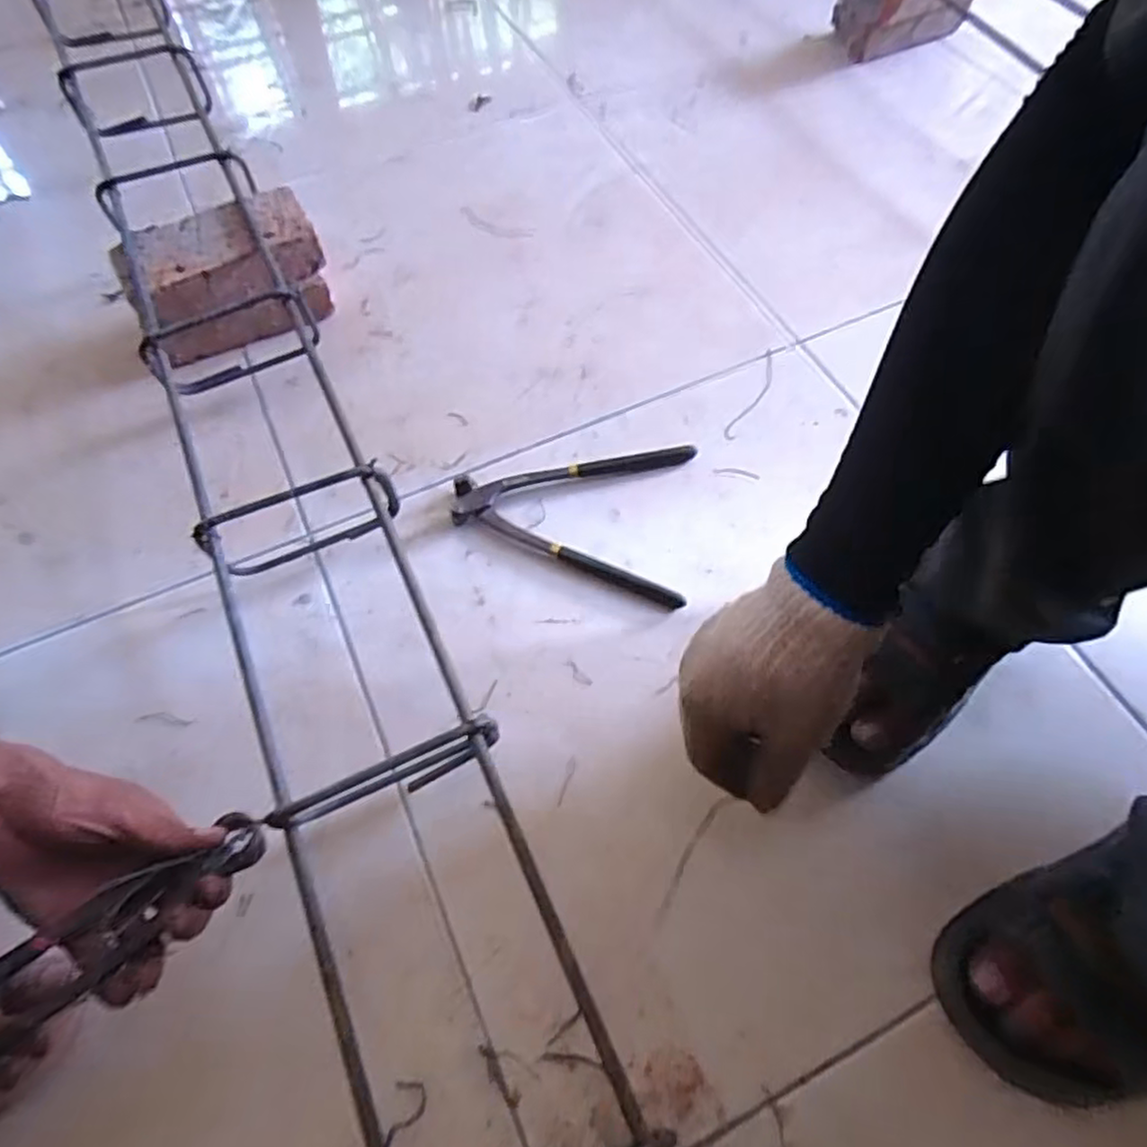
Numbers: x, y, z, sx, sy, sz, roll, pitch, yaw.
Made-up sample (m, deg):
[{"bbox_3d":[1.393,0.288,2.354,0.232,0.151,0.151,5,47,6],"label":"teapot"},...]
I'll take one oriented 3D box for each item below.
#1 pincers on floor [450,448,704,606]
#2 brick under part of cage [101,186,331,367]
[{"bbox_3d":[-0.004,-0.051,0.591,0.199,0.016,0.152,5,61,4],"label":"pincers on floor"},{"bbox_3d":[-0.331,-0.287,0.678,0.176,0.090,0.102,-21,62,-10],"label":"brick under part of cage"}]

